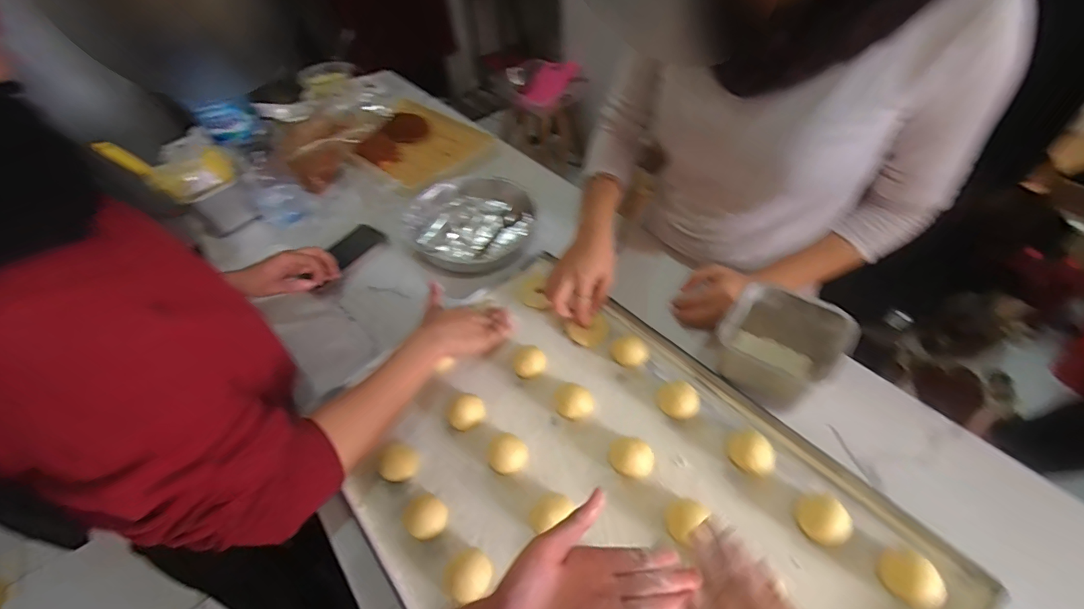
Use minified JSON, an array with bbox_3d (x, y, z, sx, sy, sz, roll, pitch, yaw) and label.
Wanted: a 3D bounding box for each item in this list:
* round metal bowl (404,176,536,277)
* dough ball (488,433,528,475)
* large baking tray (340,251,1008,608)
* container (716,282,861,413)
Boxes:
[{"bbox_3d":[-0.122,-0.137,0.776,0.210,0.057,0.210,-3,49,4],"label":"round metal bowl"},{"bbox_3d":[-0.039,0.168,0.513,0.045,0.033,0.041,-18,50,-6],"label":"dough ball"},{"bbox_3d":[0.058,0.200,0.487,0.415,0.048,0.599,-35,54,-22],"label":"large baking tray"},{"bbox_3d":[0.277,0.057,0.541,0.120,0.089,0.109,25,58,27],"label":"container"}]

